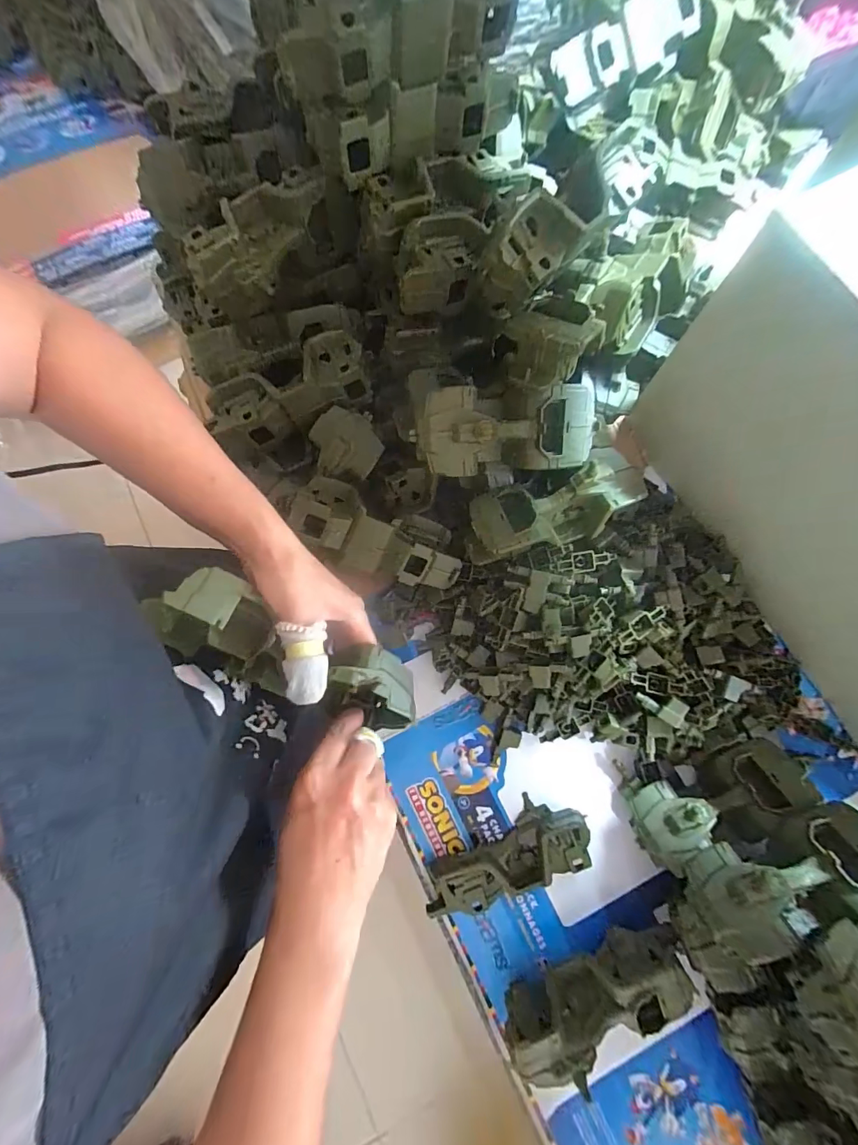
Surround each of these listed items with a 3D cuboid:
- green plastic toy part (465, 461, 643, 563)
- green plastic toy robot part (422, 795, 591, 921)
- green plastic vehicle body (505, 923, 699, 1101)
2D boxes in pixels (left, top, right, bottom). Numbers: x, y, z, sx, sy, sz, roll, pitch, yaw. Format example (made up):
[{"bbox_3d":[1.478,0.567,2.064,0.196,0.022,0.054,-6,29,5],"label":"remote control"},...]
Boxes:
[{"bbox_3d":[0.128,-0.063,0.438,0.175,0.042,0.074,-8,77,0],"label":"green plastic toy part"},{"bbox_3d":[0.083,0.304,0.455,0.178,0.039,0.067,-21,78,-3],"label":"green plastic toy robot part"},{"bbox_3d":[0.160,0.407,0.412,0.181,0.072,0.069,-21,78,-3],"label":"green plastic vehicle body"}]

